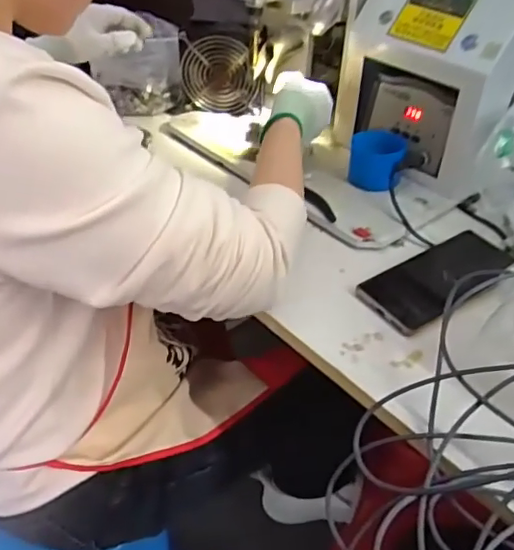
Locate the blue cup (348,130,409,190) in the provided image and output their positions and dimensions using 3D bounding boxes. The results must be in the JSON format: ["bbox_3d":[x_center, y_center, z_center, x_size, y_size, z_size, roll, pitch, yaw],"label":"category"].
[{"bbox_3d":[0.144,-0.136,0.676,0.066,0.044,0.075,8,41,11],"label":"blue cup"}]

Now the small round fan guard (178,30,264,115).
[{"bbox_3d":[-0.052,-0.281,0.797,0.110,0.102,0.013,7,31,1],"label":"small round fan guard"}]

